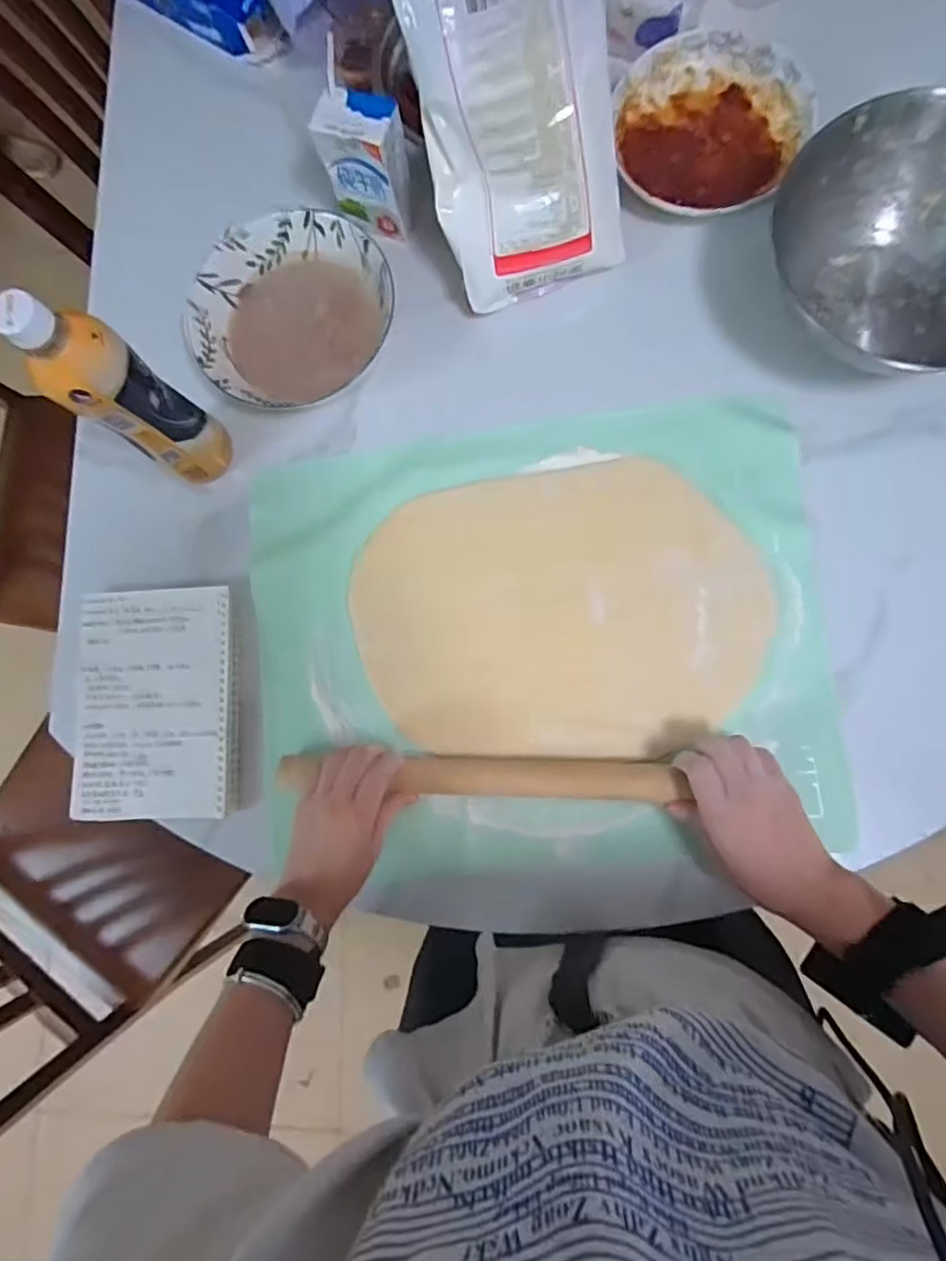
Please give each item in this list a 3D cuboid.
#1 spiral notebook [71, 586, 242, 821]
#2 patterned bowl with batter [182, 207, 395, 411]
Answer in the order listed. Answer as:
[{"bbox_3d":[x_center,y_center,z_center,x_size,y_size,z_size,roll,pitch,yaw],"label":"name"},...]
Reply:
[{"bbox_3d":[-0.280,0.062,0.540,0.143,0.023,0.199,-3,84,5],"label":"spiral notebook"},{"bbox_3d":[-0.160,-0.285,0.559,0.177,0.056,0.165,-1,84,6],"label":"patterned bowl with batter"}]

